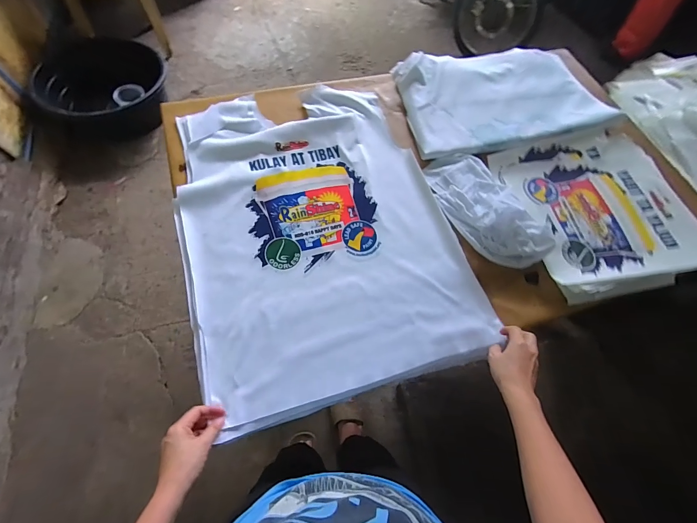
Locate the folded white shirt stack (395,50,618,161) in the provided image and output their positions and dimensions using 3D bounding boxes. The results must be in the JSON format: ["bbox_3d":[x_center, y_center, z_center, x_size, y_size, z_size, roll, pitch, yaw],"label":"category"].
[{"bbox_3d":[0.412,-0.452,0.873,0.566,0.045,0.369,-16,71,-10],"label":"folded white shirt stack"}]

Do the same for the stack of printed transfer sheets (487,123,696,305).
[{"bbox_3d":[0.610,-0.138,0.751,0.450,0.028,0.400,-15,70,-9],"label":"stack of printed transfer sheets"}]

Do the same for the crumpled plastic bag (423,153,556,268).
[{"bbox_3d":[0.302,-0.128,0.708,0.159,0.048,0.311,-24,72,-12],"label":"crumpled plastic bag"}]

